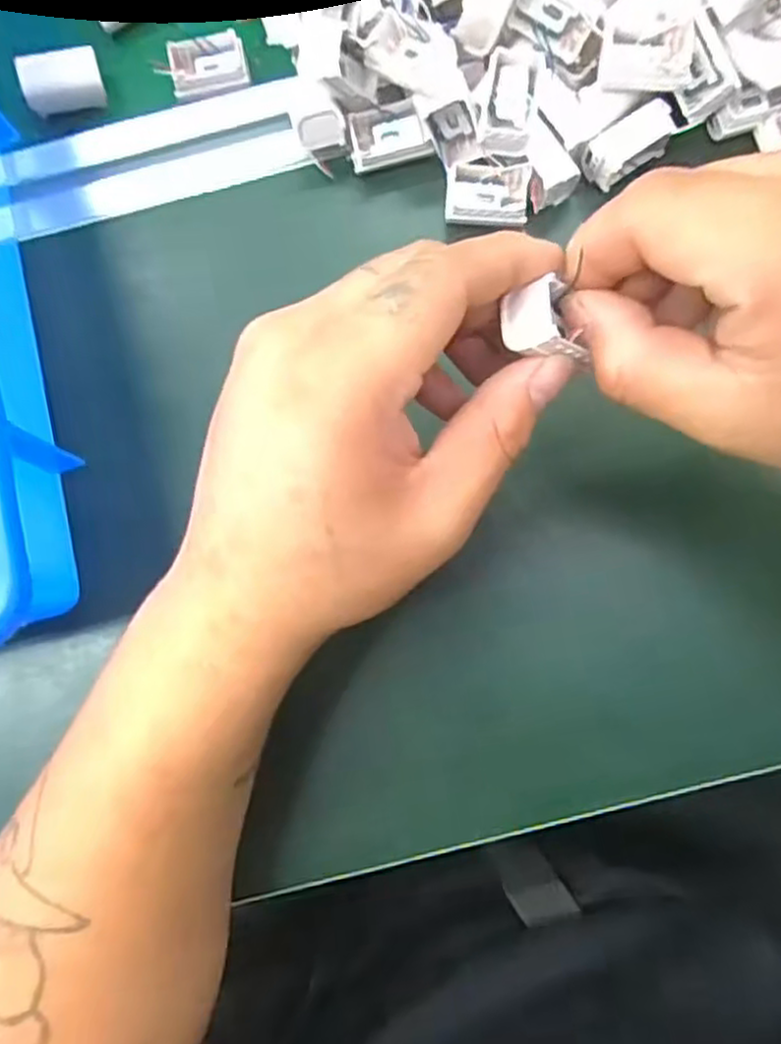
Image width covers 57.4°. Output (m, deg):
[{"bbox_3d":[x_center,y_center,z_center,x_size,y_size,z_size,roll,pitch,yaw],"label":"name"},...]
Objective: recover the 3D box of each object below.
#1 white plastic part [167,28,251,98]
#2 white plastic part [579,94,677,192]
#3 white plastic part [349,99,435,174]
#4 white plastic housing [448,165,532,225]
[{"bbox_3d":[-0.081,-0.205,0.320,0.034,0.011,0.024,-12,85,1],"label":"white plastic part"},{"bbox_3d":[0.099,-0.156,0.295,0.037,0.015,0.020,-27,85,0],"label":"white plastic part"},{"bbox_3d":[-0.001,-0.164,0.302,0.034,0.009,0.023,-15,85,1],"label":"white plastic part"},{"bbox_3d":[0.041,-0.137,0.299,0.034,0.010,0.022,1,86,2],"label":"white plastic housing"}]

